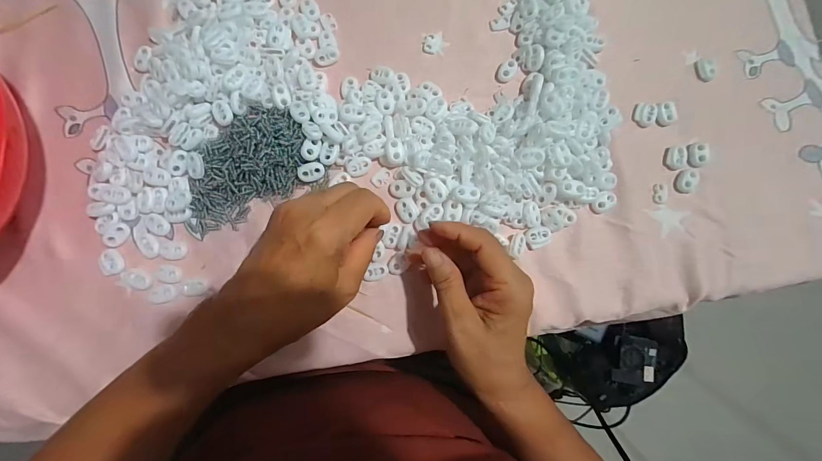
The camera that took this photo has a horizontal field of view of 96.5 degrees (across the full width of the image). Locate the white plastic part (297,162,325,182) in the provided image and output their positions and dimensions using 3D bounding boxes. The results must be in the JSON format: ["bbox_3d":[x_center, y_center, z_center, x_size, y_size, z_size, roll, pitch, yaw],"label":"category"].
[{"bbox_3d":[-0.086,-0.050,0.315,0.022,0.005,0.014,-15,86,-3],"label":"white plastic part"}]

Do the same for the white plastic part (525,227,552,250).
[{"bbox_3d":[0.112,0.006,0.319,0.021,0.004,0.017,-15,86,-3],"label":"white plastic part"}]

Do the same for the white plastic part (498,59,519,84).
[{"bbox_3d":[0.089,-0.147,0.336,0.014,0.004,0.022,27,85,1],"label":"white plastic part"}]

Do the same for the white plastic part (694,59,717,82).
[{"bbox_3d":[0.272,-0.149,0.340,0.014,0.006,0.022,-19,86,-3],"label":"white plastic part"}]

